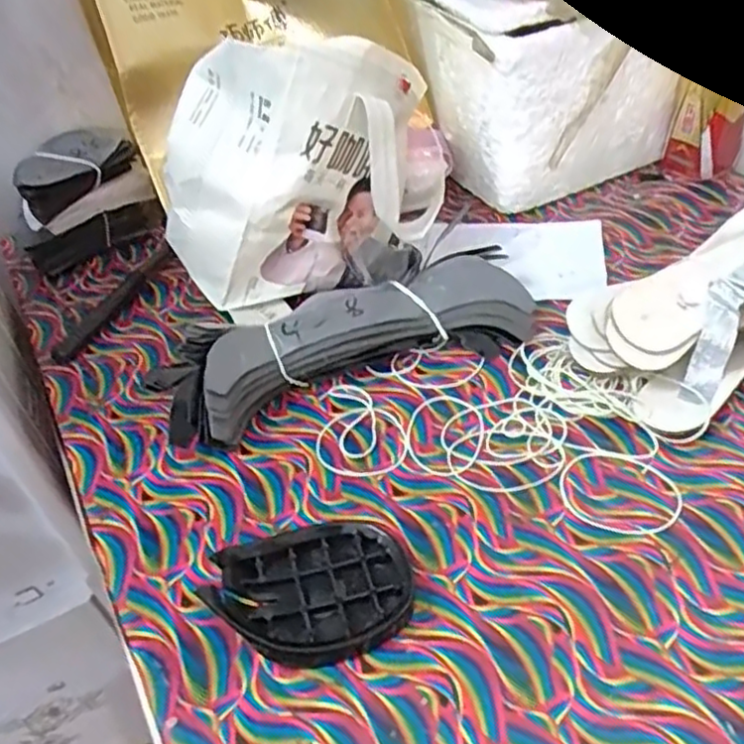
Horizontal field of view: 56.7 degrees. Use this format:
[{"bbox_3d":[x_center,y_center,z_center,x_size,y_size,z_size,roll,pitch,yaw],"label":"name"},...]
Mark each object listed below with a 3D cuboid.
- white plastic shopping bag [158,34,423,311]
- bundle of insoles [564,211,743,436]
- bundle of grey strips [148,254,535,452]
[{"bbox_3d":[-0.076,-0.178,0.632,0.238,0.207,0.108,-12,44,-5],"label":"white plastic shopping bag"},{"bbox_3d":[0.306,-0.066,0.544,0.285,0.066,0.130,-27,45,-1],"label":"bundle of insoles"},{"bbox_3d":[-0.018,-0.028,0.578,0.323,0.064,0.093,-22,45,-14],"label":"bundle of grey strips"}]

